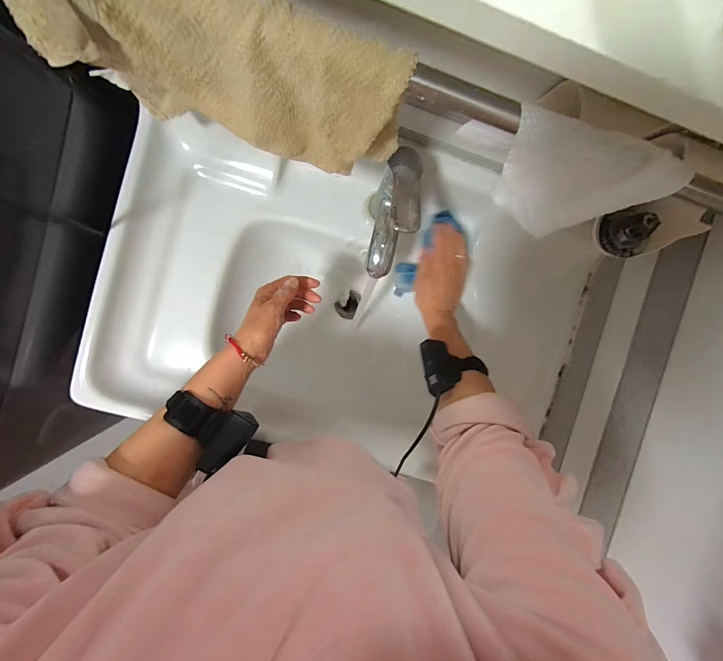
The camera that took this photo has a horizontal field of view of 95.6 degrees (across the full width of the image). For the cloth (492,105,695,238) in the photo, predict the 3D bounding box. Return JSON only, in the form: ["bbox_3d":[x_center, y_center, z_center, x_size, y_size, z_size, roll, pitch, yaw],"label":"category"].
[{"bbox_3d":[0.170,-0.121,0.274,0.130,0.095,0.024,20,68,-5],"label":"cloth"}]

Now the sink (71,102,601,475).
[{"bbox_3d":[-0.026,-0.029,0.580,0.706,0.168,0.419,12,92,-7],"label":"sink"}]

